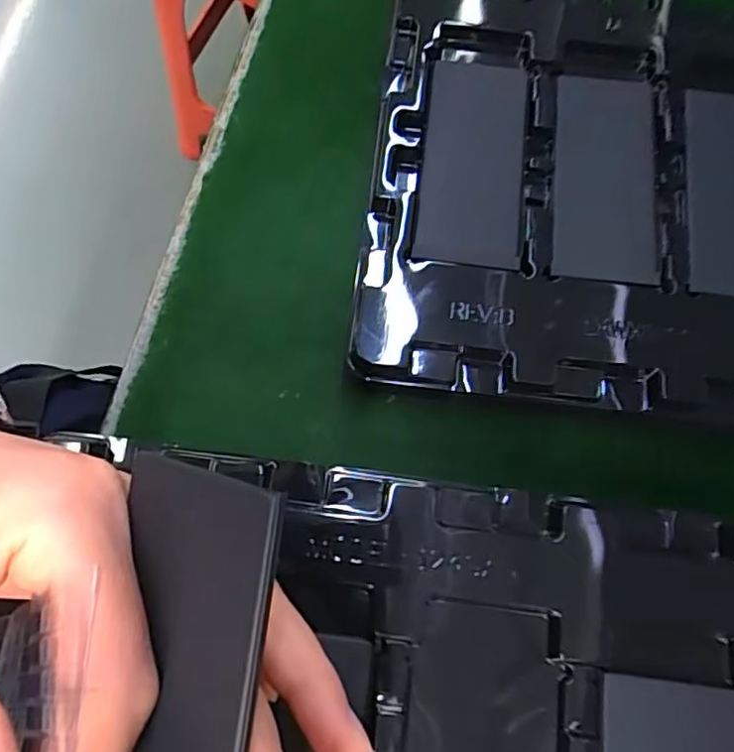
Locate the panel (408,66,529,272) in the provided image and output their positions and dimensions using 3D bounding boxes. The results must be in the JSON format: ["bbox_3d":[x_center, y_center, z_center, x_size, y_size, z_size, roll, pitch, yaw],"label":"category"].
[{"bbox_3d":[0.050,-0.102,0.291,0.047,0.004,0.107,7,75,1],"label":"panel"}]

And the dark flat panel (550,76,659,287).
[{"bbox_3d":[0.110,-0.095,0.288,0.045,0.008,0.107,6,75,1],"label":"dark flat panel"}]

